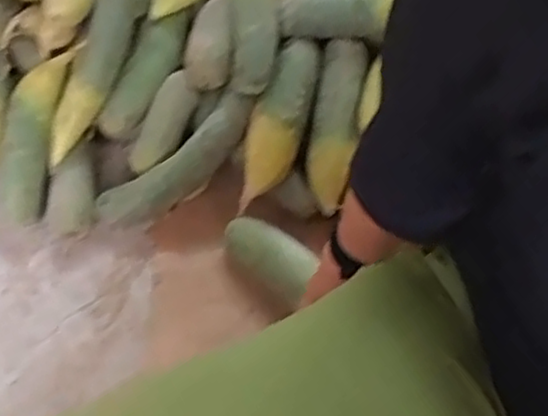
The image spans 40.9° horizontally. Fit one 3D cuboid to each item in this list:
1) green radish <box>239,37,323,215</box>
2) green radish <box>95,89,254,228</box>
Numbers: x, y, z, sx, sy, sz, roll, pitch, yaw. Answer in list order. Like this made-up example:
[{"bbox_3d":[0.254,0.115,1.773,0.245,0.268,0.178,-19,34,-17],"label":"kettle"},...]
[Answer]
[{"bbox_3d":[0.008,-0.099,0.850,0.054,0.050,0.208,19,82,9],"label":"green radish"},{"bbox_3d":[-0.108,-0.049,0.869,0.223,0.058,0.056,-40,64,-2],"label":"green radish"}]

